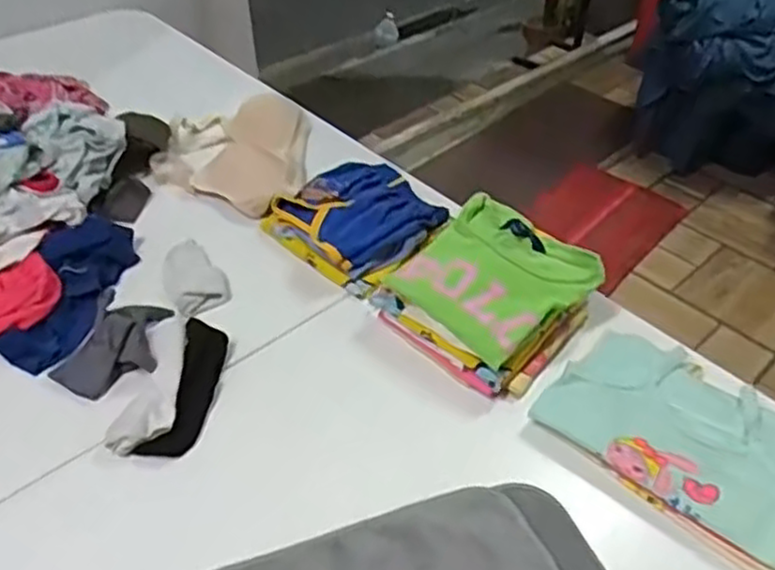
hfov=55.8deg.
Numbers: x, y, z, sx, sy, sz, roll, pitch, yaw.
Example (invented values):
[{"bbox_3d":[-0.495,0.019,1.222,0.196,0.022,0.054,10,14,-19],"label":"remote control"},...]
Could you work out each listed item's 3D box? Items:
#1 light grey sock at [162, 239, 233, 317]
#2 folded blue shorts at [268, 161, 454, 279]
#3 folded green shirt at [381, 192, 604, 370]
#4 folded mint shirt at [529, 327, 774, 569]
[{"bbox_3d":[-0.227,-0.013,0.851,0.067,0.013,0.127,-19,47,-21],"label":"light grey sock"},{"bbox_3d":[-0.034,-0.095,0.924,0.174,0.042,0.158,-30,51,-29],"label":"folded blue shorts"},{"bbox_3d":[0.111,-0.012,0.788,0.176,0.047,0.160,34,52,30],"label":"folded green shirt"},{"bbox_3d":[0.285,0.136,0.697,0.240,0.024,0.158,32,51,29],"label":"folded mint shirt"}]

